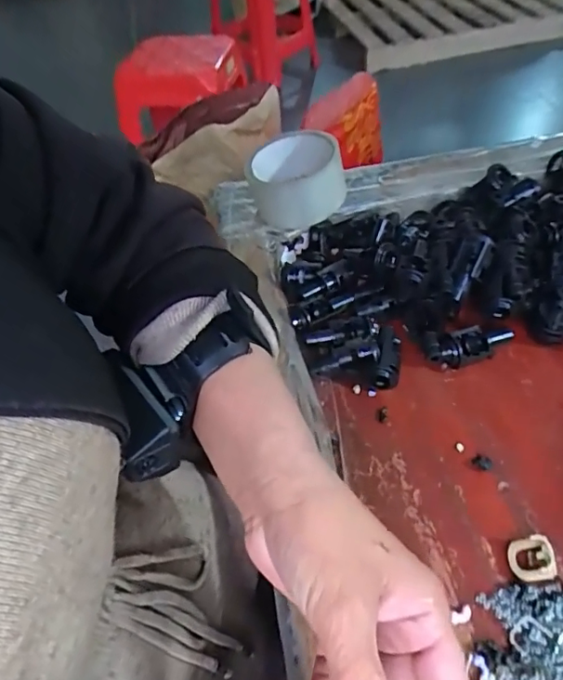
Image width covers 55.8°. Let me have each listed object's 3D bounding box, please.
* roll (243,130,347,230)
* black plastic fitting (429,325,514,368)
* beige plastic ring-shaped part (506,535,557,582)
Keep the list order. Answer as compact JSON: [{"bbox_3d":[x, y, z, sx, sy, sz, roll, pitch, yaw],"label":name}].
[{"bbox_3d":[0.013,-0.156,0.509,0.088,0.054,0.088,-3,47,4],"label":"roll"},{"bbox_3d":[0.143,0.004,0.399,0.065,0.017,0.025,-19,48,-11],"label":"black plastic fitting"},{"bbox_3d":[0.141,0.125,0.302,0.007,0.028,0.022,25,50,-32],"label":"beige plastic ring-shaped part"}]

